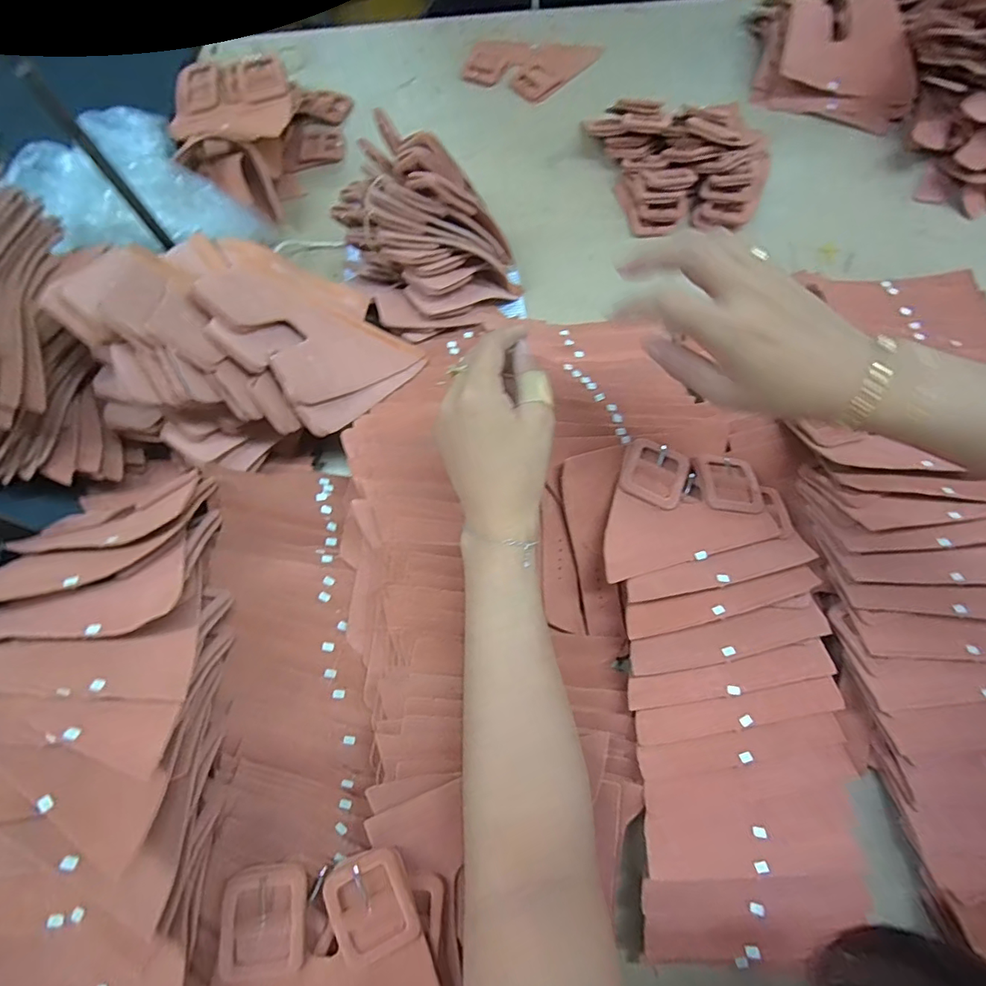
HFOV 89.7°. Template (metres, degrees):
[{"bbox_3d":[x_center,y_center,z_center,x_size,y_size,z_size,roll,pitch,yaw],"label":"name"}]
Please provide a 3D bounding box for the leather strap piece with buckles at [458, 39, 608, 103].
[{"bbox_3d":[0.046,-0.533,0.611,0.138,0.011,0.125,23,73,10],"label":"leather strap piece with buckles"}]

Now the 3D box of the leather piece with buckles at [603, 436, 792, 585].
[{"bbox_3d":[0.146,0.002,0.379,0.153,0.015,0.094,-16,71,-4],"label":"leather piece with buckles"}]

